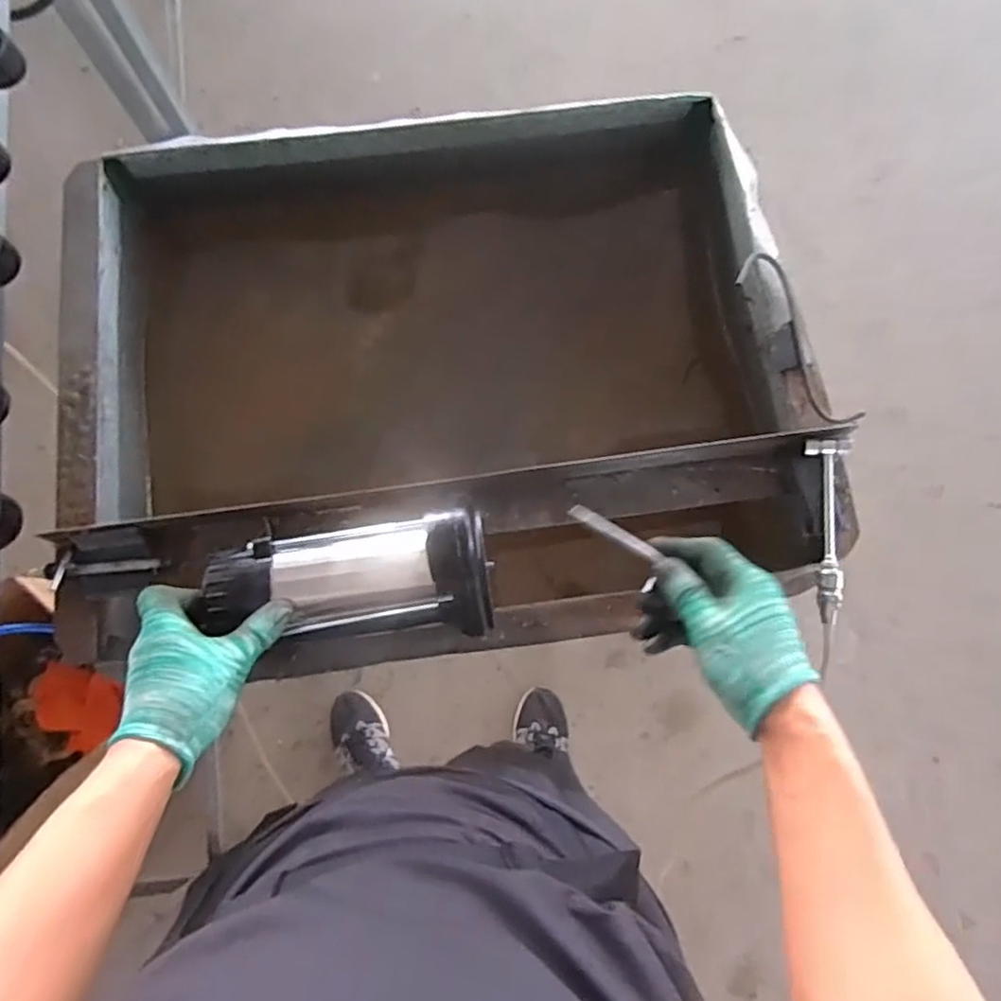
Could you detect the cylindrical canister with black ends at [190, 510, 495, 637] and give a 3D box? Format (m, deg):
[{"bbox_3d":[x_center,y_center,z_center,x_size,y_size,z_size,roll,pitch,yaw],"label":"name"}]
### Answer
[{"bbox_3d":[-0.125,0.061,0.525,0.228,0.096,0.086,-3,78,14],"label":"cylindrical canister with black ends"}]

